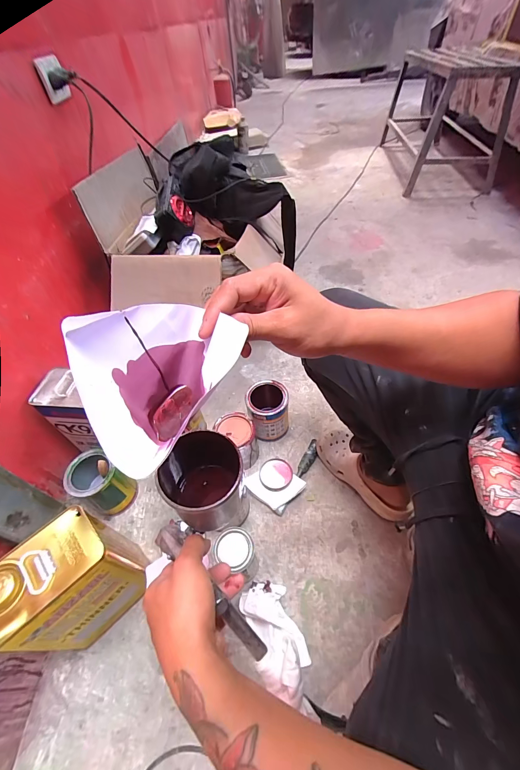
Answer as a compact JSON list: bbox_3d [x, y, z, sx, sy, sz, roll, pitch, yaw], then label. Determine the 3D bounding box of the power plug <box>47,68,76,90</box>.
[{"bbox_3d":[-0.446,-0.692,0.703,0.059,0.032,0.028,-20,53,-12],"label":"power plug"}]

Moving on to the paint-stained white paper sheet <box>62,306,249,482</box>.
[{"bbox_3d":[-0.063,-0.002,0.214,0.073,0.096,0.111,34,60,27],"label":"paint-stained white paper sheet"}]

